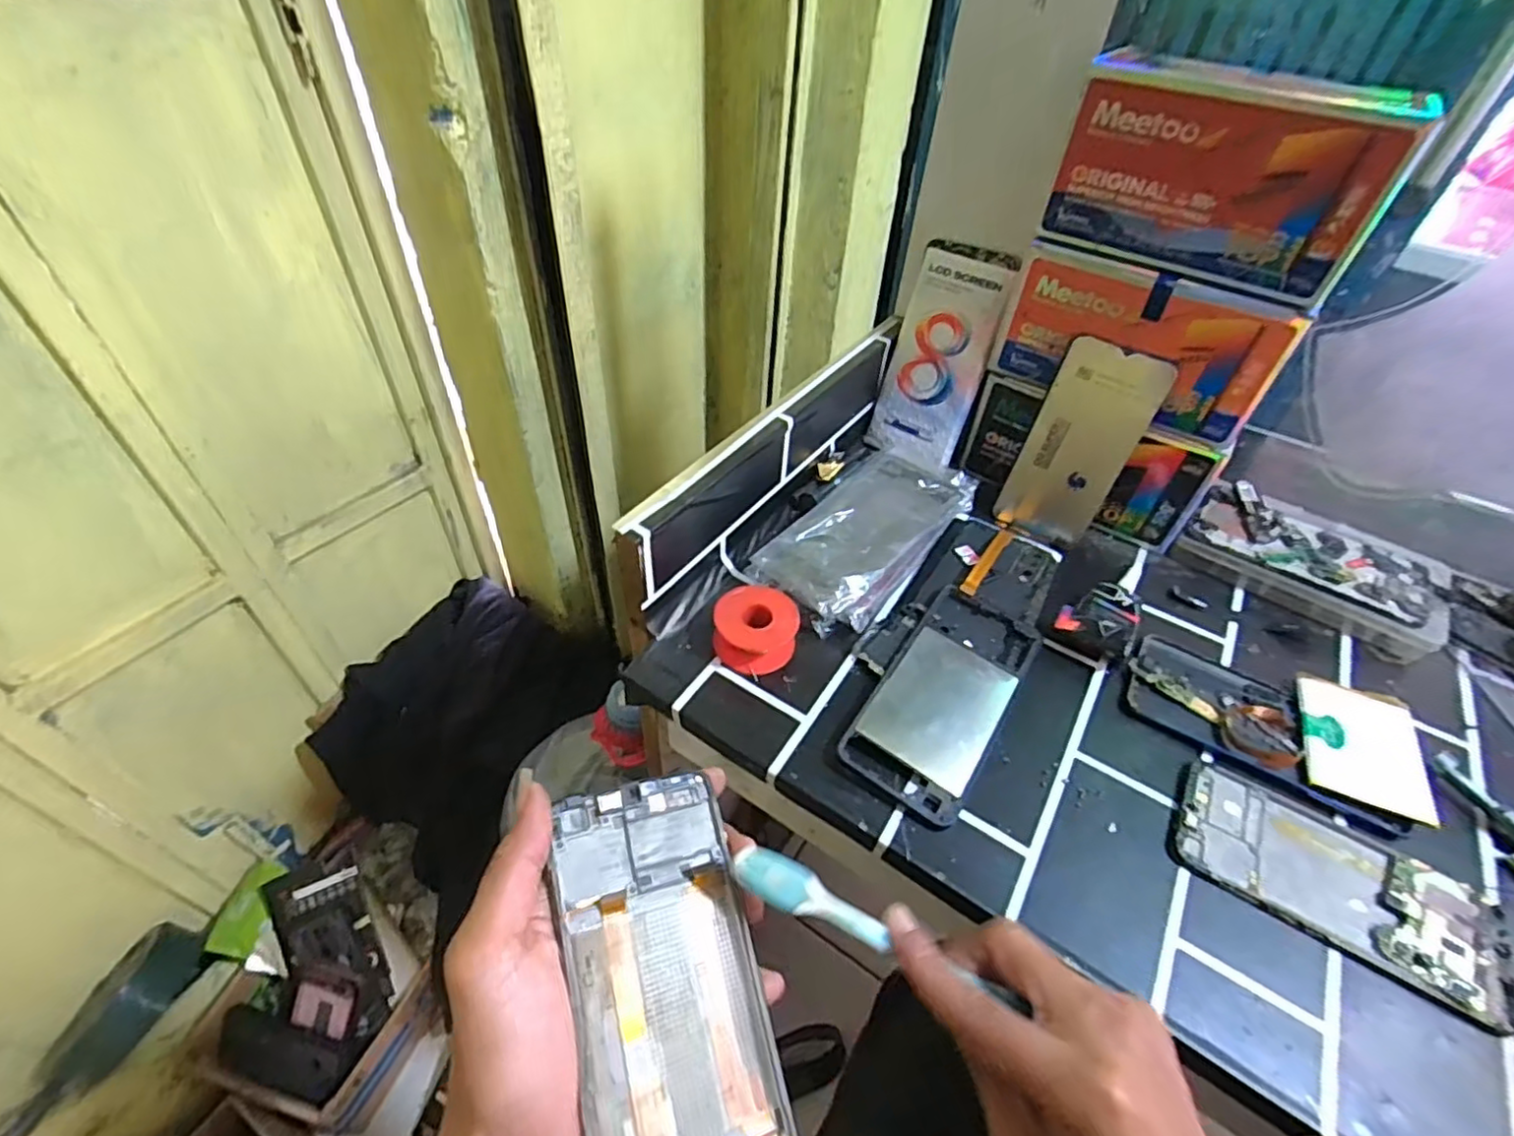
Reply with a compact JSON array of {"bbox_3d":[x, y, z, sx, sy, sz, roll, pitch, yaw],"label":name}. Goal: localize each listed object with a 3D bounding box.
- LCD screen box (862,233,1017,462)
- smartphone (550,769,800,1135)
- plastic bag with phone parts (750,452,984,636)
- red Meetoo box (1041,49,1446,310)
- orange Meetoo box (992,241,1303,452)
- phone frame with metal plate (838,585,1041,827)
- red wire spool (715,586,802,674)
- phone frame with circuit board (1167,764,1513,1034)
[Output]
[{"bbox_3d":[0.149,-0.177,0.553,0.090,0.168,0.018,32,32,29],"label":"LCD screen box"},{"bbox_3d":[-0.032,0.158,0.248,0.068,0.007,0.148,-5,65,-26],"label":"smartphone"},{"bbox_3d":[0.086,-0.035,0.498,0.092,0.023,0.202,32,52,24],"label":"plastic bag with phone parts"},{"bbox_3d":[0.274,-0.234,0.397,0.174,0.097,0.053,35,53,26],"label":"red Meetoo box"},{"bbox_3d":[0.257,-0.153,0.457,0.173,0.097,0.018,29,51,22],"label":"orange Meetoo box"},{"bbox_3d":[0.118,0.078,0.416,0.070,0.015,0.161,27,50,21],"label":"phone frame with metal plate"},{"bbox_3d":[-0.001,0.040,0.430,0.053,0.030,0.048,6,46,1],"label":"red wire spool"},{"bbox_3d":[0.306,0.164,0.353,0.149,0.012,0.075,28,50,21],"label":"phone frame with circuit board"}]

